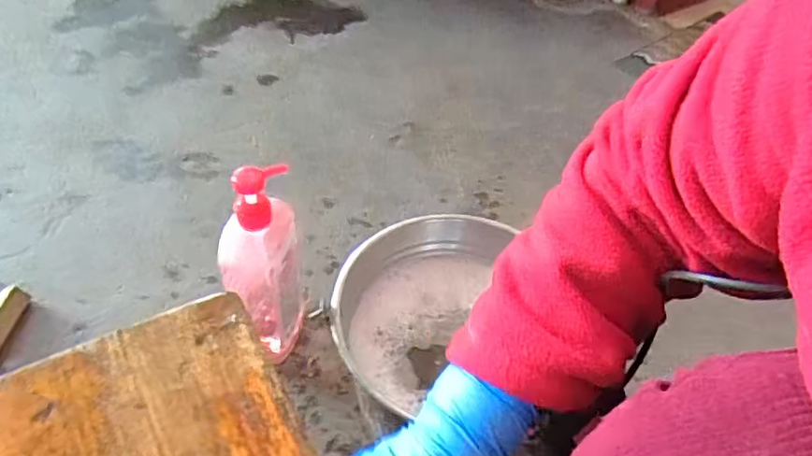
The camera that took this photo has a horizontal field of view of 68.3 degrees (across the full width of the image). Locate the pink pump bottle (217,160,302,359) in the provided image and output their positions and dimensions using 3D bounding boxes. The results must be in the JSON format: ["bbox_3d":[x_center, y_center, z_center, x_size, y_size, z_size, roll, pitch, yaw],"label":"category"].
[{"bbox_3d":[-0.154,0.044,0.649,0.073,0.263,0.080,-3,47,-9],"label":"pink pump bottle"}]

